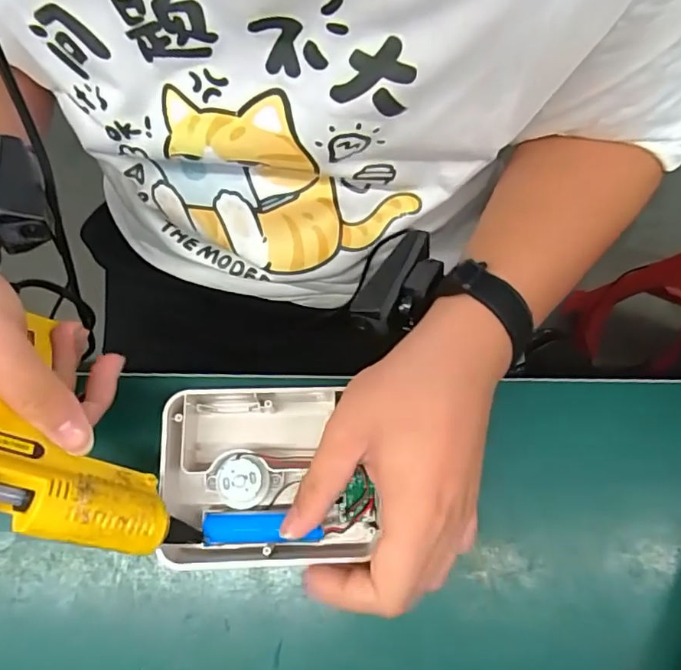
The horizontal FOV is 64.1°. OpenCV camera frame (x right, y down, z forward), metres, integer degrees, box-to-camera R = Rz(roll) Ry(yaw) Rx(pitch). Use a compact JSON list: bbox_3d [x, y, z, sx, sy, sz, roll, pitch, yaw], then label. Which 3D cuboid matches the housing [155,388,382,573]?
[{"bbox_3d":[-0.045,0.082,0.326,0.121,0.041,0.103,-2,73,-2],"label":"housing"}]

